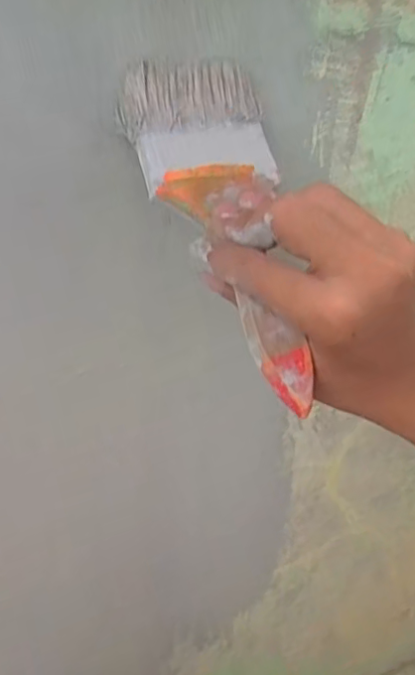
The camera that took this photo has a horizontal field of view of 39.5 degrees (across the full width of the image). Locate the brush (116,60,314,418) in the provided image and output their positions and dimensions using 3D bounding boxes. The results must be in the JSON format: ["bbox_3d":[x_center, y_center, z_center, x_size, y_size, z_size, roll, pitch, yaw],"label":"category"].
[{"bbox_3d":[0.014,-0.054,0.272,0.069,0.017,0.181,-11,71,-22],"label":"brush"}]

